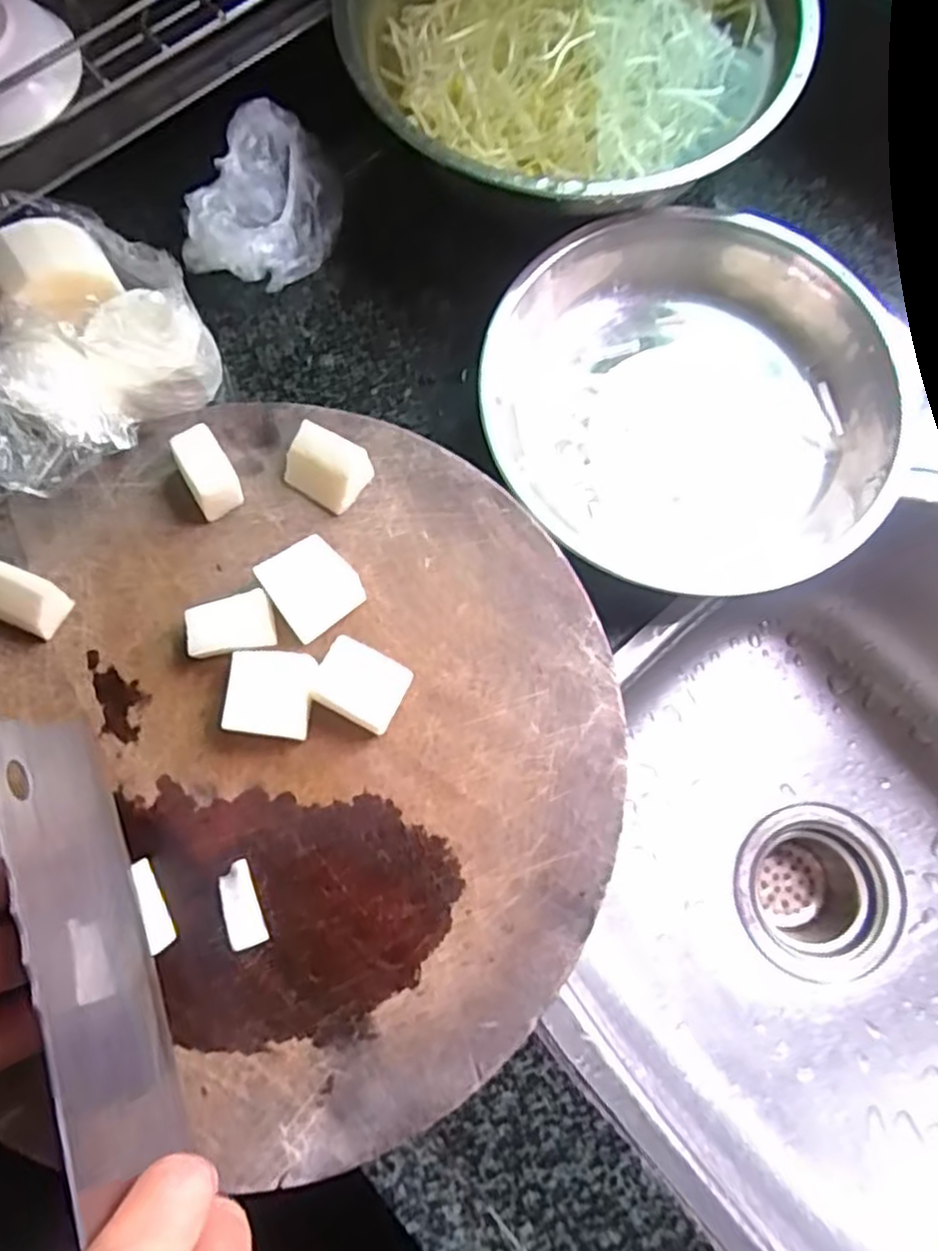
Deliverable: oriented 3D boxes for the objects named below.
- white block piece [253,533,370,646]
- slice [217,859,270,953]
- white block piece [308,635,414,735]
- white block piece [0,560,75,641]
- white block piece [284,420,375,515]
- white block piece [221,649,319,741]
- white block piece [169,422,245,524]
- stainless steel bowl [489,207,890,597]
[{"bbox_3d":[-0.066,-0.017,0.311,0.034,0.015,0.036,-35,79,-8],"label":"white block piece"},{"bbox_3d":[-0.089,0.108,0.283,0.014,0.004,0.031,-22,77,-6],"label":"slice"},{"bbox_3d":[-0.043,0.025,0.298,0.033,0.021,0.029,27,77,6],"label":"white block piece"},{"bbox_3d":[-0.184,-0.012,0.299,0.033,0.025,0.021,26,77,6],"label":"white block piece"},{"bbox_3d":[-0.063,-0.068,0.320,0.034,0.020,0.026,26,77,6],"label":"white block piece"},{"bbox_3d":[-0.078,0.028,0.295,0.032,0.020,0.033,6,76,1],"label":"white block piece"},{"bbox_3d":[-0.112,-0.066,0.318,0.020,0.022,0.033,-26,78,-7],"label":"white block piece"},{"bbox_3d":[0.113,-0.113,0.373,0.195,0.044,0.184,0,76,0],"label":"stainless steel bowl"}]

